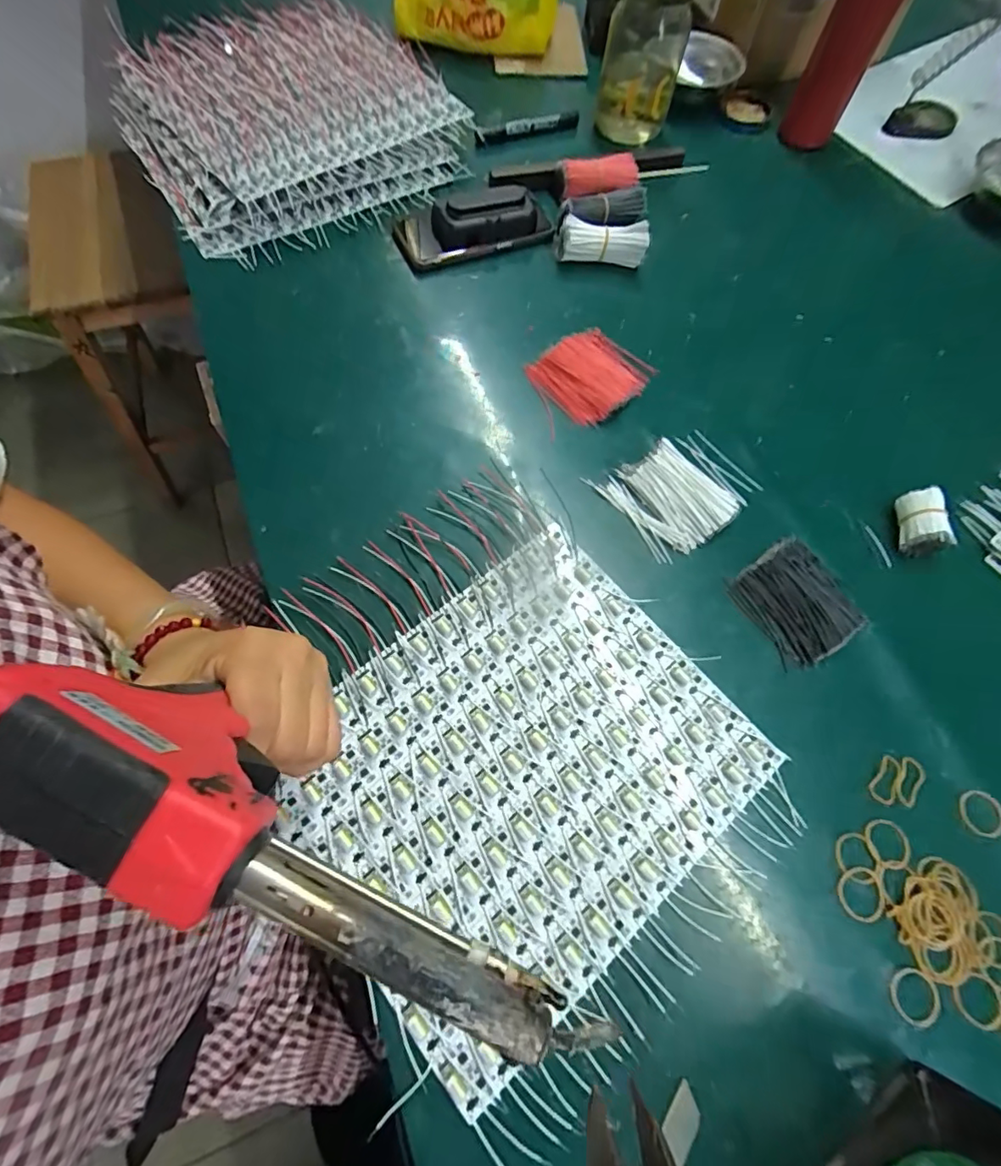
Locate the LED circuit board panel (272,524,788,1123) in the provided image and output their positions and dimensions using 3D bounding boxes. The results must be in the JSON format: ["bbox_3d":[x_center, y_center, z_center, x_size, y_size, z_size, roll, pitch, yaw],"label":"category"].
[{"bbox_3d":[0.015,0.122,0.353,0.285,0.007,0.239,-38,74,-17],"label":"LED circuit board panel"}]

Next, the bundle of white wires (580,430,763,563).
[{"bbox_3d":[0.157,-0.082,0.441,0.118,0.015,0.096,-32,73,-15],"label":"bundle of white wires"}]

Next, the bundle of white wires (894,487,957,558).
[{"bbox_3d":[0.352,-0.051,0.428,0.029,0.033,0.051,0,68,-3],"label":"bundle of white wires"}]

